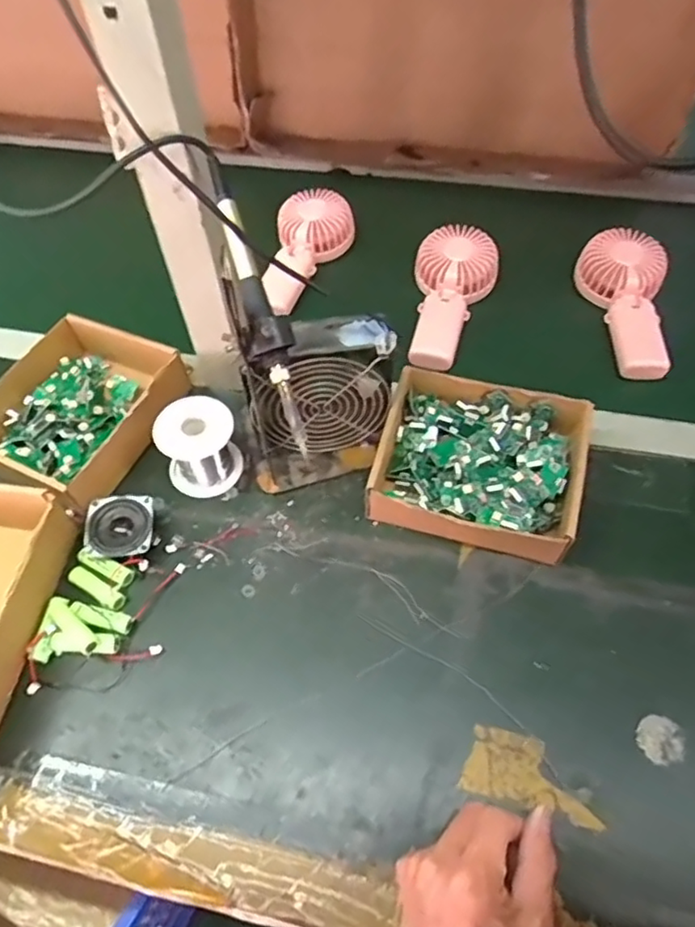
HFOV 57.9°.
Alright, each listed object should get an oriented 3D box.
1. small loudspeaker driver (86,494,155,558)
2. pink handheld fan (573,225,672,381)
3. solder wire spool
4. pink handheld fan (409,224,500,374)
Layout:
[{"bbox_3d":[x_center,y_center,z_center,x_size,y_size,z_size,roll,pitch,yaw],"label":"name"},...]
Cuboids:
[{"bbox_3d":[-0.190,0.055,0.531,0.049,0.028,0.051,-4,56,-1],"label":"small loudspeaker driver"},{"bbox_3d":[0.300,-0.162,0.653,0.084,0.064,0.167,-10,57,-4],"label":"pink handheld fan"},{"bbox_3d":[-0.129,-0.014,0.553,0.066,0.065,0.062,-1,56,1],"label":"solder wire spool"},{"bbox_3d":[0.109,-0.175,0.671,0.090,0.056,0.175,11,57,9],"label":"pink handheld fan"}]

